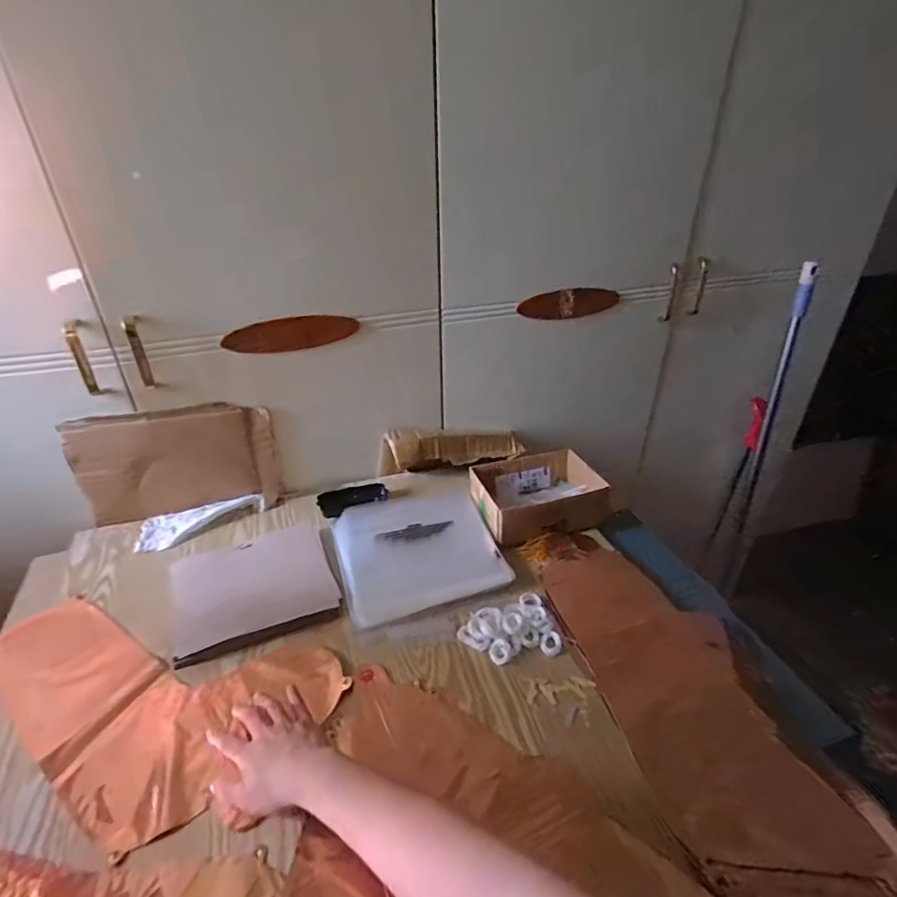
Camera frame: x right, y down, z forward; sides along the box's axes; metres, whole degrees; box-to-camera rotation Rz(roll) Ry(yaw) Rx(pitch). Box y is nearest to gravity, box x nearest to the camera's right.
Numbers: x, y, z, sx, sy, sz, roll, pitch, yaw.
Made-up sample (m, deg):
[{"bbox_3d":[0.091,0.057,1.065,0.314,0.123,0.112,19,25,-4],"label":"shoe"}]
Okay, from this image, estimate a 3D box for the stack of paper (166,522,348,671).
[{"bbox_3d":[-0.261,0.181,0.687,0.198,0.017,0.182,-13,37,-17],"label":"stack of paper"}]

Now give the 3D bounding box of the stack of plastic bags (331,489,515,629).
[{"bbox_3d":[-0.049,0.143,0.764,0.225,0.016,0.229,-10,37,-15],"label":"stack of plastic bags"}]

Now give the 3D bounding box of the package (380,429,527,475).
[{"bbox_3d":[0.002,-0.005,0.927,0.257,0.065,0.069,-5,34,-7],"label":"package"}]

